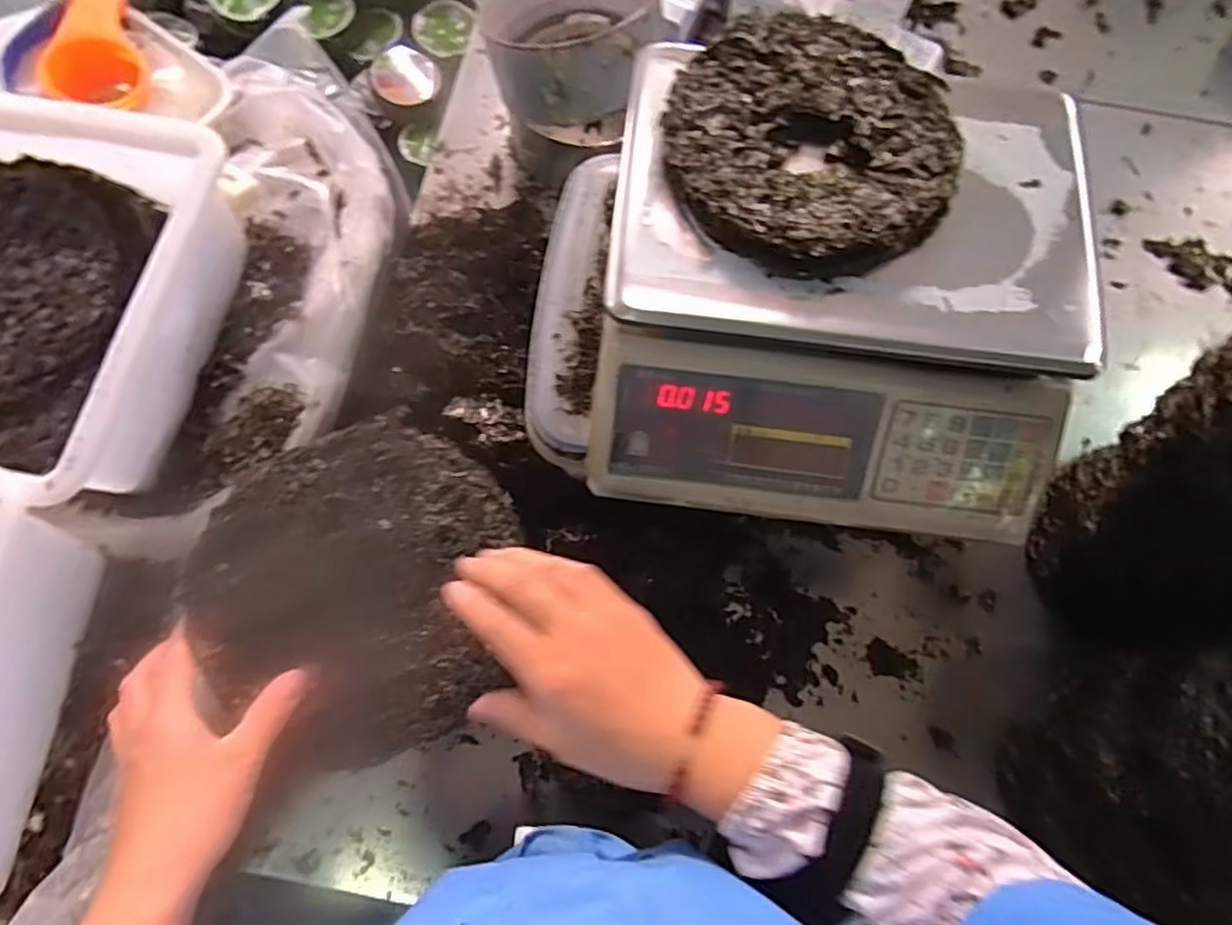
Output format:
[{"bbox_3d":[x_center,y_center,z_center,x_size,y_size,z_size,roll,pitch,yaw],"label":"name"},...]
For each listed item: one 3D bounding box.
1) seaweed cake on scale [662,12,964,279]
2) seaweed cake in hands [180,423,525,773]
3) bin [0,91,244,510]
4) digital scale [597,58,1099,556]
[{"bbox_3d":[0.132,-0.221,0.470,0.192,0.017,0.205,1,73,-2],"label":"seaweed cake on scale"},{"bbox_3d":[-0.158,0.077,0.423,0.189,0.016,0.193,-8,73,-4],"label":"seaweed cake in hands"},{"bbox_3d":[-0.479,-0.132,0.506,0.367,0.107,0.291,11,73,1],"label":"bin"},{"bbox_3d":[0.155,-0.126,0.508,0.342,0.107,0.322,6,73,0],"label":"digital scale"}]

